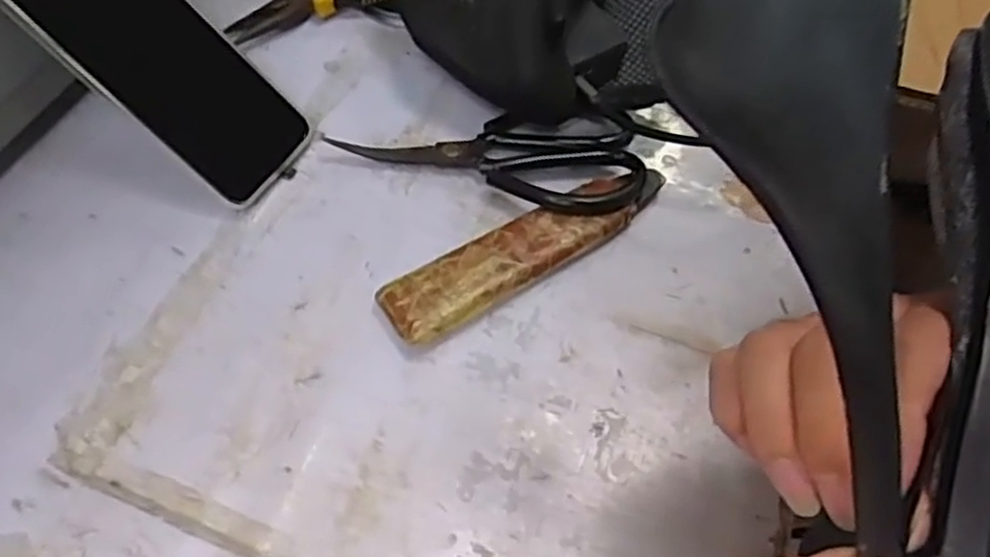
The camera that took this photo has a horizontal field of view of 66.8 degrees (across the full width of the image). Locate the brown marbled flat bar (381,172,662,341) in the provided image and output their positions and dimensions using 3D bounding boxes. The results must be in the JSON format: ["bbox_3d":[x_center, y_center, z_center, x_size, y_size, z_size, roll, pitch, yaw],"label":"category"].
[{"bbox_3d":[0.022,-0.018,0.427,0.184,0.016,0.040,-28,66,-22],"label":"brown marbled flat bar"}]

